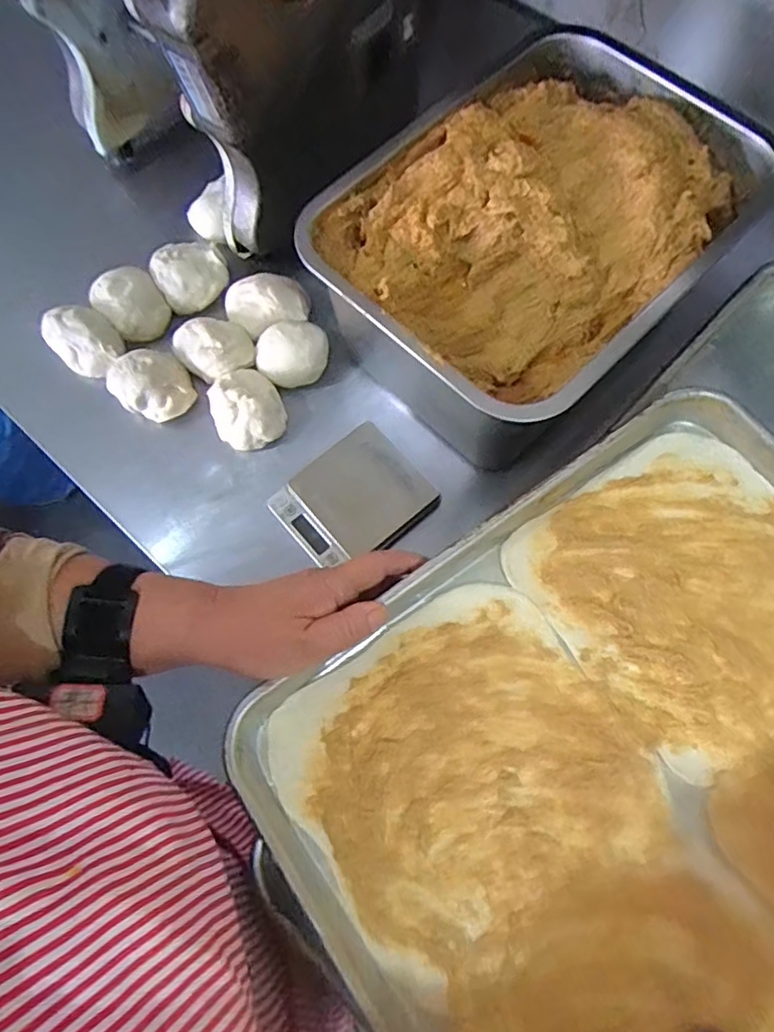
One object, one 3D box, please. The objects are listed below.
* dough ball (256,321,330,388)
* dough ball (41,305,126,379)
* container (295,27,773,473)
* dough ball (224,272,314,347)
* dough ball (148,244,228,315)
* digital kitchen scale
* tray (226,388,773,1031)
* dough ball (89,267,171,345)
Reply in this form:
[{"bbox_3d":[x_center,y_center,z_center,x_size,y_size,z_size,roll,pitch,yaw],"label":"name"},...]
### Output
[{"bbox_3d":[-0.092,-0.162,0.578,0.070,0.038,0.063,-14,72,-4],"label":"dough ball"},{"bbox_3d":[-0.298,-0.172,0.583,0.081,0.038,0.060,40,76,13],"label":"dough ball"},{"bbox_3d":[0.125,-0.230,0.538,0.260,0.155,0.350,42,77,14],"label":"container"},{"bbox_3d":[-0.119,-0.212,0.599,0.082,0.039,0.061,-16,72,-4],"label":"dough ball"},{"bbox_3d":[-0.203,-0.252,0.615,0.071,0.027,0.071,0,71,1],"label":"dough ball"},{"bbox_3d":[-0.030,-0.013,0.542,0.122,0.025,0.105,-39,75,-11],"label":"digital kitchen scale"},{"bbox_3d":[0.231,0.249,0.311,0.408,0.028,0.596,-34,74,-10],"label":"tray"},{"bbox_3d":[-0.259,-0.215,0.602,0.060,0.035,0.074,-36,74,-11],"label":"dough ball"}]

